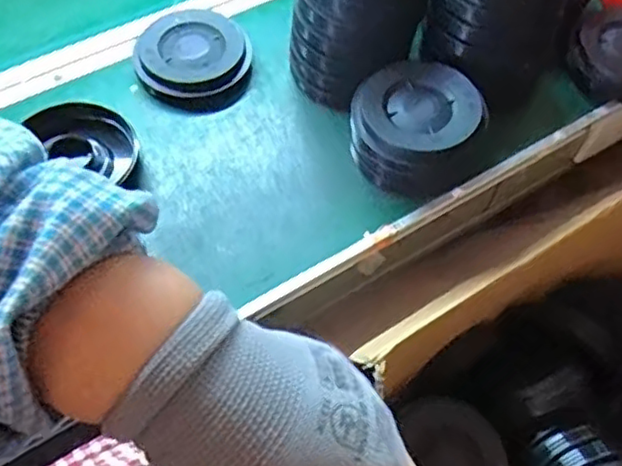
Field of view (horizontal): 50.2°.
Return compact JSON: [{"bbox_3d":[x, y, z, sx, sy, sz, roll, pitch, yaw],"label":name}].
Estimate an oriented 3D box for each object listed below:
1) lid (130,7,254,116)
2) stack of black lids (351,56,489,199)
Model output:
[{"bbox_3d":[-0.121,-0.183,0.694,0.114,0.030,0.113,1,57,-1],"label":"lid"},{"bbox_3d":[0.100,-0.093,0.641,0.115,0.086,0.113,-34,64,-21],"label":"stack of black lids"}]

